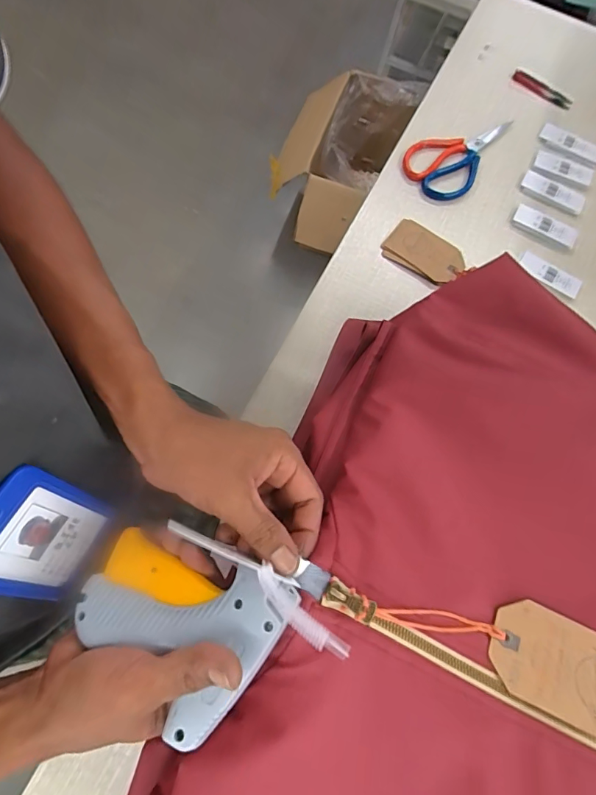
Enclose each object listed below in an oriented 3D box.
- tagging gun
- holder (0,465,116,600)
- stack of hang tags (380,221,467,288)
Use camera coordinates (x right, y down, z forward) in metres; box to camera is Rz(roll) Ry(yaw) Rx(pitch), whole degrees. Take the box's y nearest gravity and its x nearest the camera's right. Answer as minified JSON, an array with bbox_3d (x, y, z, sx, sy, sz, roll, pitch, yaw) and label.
[{"bbox_3d":[-0.055,0.133,0.253,0.145,0.034,0.091,36,74,9],"label":"tagging gun"},{"bbox_3d":[-0.156,0.086,0.264,0.004,0.106,0.068,22,68,17],"label":"holder"},{"bbox_3d":[0.167,-0.190,0.569,0.102,0.011,0.064,33,74,8],"label":"stack of hang tags"}]

